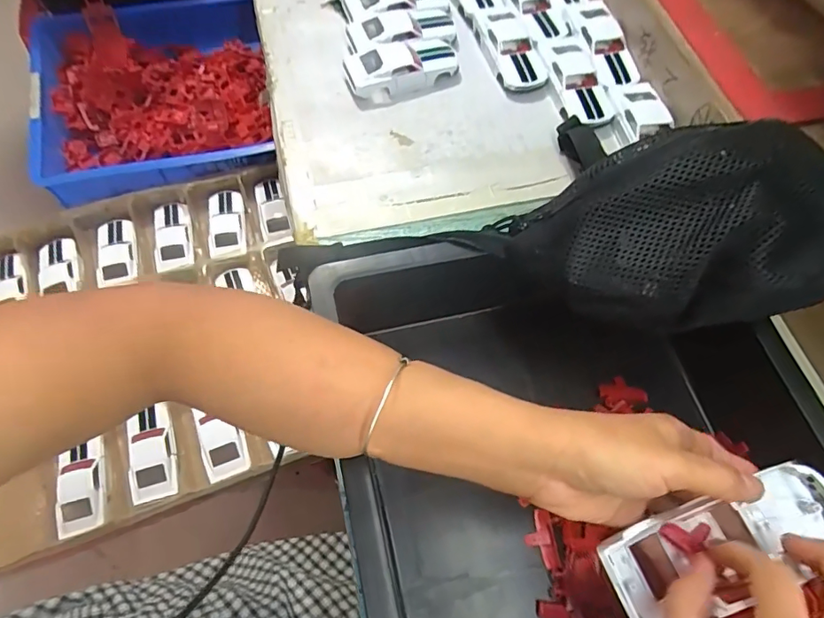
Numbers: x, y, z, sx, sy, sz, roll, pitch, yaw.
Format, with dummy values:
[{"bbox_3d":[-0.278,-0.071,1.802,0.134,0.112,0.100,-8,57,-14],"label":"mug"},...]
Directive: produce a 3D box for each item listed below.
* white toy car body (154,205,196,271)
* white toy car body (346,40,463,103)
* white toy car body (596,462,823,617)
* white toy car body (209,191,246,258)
[{"bbox_3d":[-0.363,-0.112,0.757,0.054,0.023,0.108,-14,66,-8],"label":"white toy car body"},{"bbox_3d":[-0.010,-0.274,0.564,0.126,0.028,0.058,-19,67,-10],"label":"white toy car body"},{"bbox_3d":[0.175,0.135,0.285,0.128,0.030,0.052,-25,66,5],"label":"white toy car body"},{"bbox_3d":[-0.284,-0.130,0.761,0.055,0.019,0.119,-10,66,-6],"label":"white toy car body"}]

